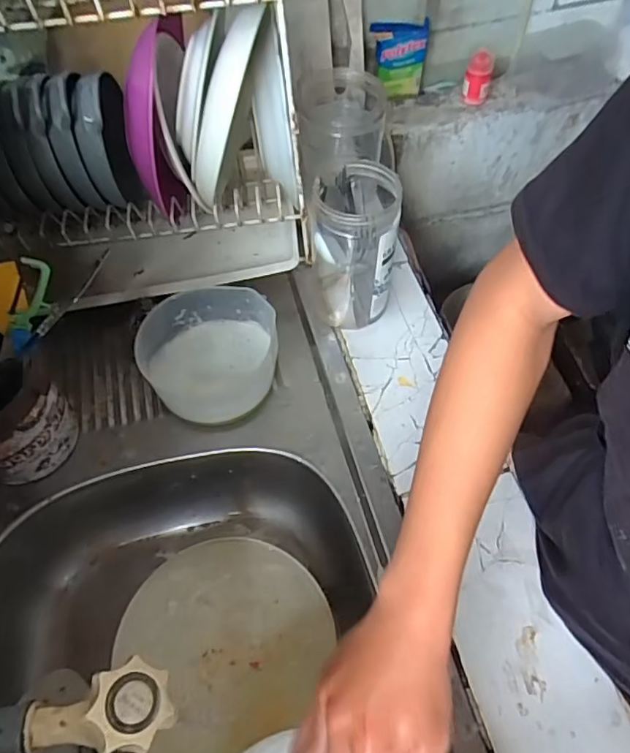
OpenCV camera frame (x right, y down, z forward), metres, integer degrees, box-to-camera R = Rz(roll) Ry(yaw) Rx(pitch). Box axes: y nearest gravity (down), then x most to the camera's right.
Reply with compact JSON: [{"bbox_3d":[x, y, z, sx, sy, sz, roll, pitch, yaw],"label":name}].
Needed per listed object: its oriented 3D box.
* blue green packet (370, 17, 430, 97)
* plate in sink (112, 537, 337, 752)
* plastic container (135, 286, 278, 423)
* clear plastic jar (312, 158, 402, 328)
[{"bbox_3d":[0.138,-0.514,0.915,0.086,0.113,0.047,-17,58,-10],"label":"blue green packet"},{"bbox_3d":[-0.089,0.265,0.571,0.204,0.027,0.193,0,57,1],"label":"plate in sink"},{"bbox_3d":[-0.122,-0.028,0.617,0.145,0.059,0.138,0,57,1],"label":"plastic container"},{"bbox_3d":[0.042,-0.142,0.620,0.082,0.176,0.099,-3,57,-1],"label":"clear plastic jar"}]

